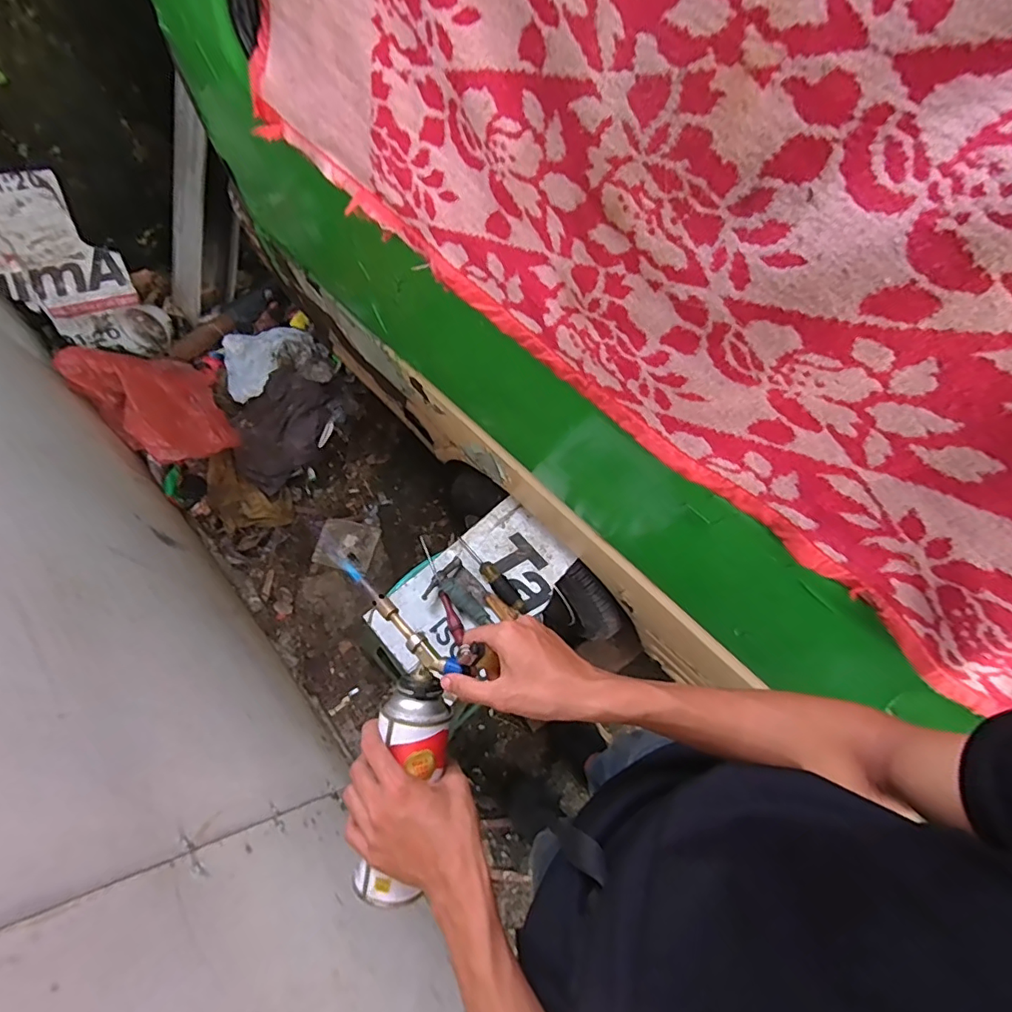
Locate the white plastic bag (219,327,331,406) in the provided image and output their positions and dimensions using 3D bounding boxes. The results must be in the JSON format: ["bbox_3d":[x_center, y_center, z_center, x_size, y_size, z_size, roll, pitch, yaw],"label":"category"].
[{"bbox_3d":[-0.674,-0.434,1.532,0.271,0.089,0.254,-23,70,-9],"label":"white plastic bag"}]

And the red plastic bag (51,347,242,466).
[{"bbox_3d":[-0.881,-0.279,1.331,0.308,0.232,0.272,36,73,13],"label":"red plastic bag"}]

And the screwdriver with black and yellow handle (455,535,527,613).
[{"bbox_3d":[-0.028,0.129,1.005,0.034,0.024,0.185,-36,72,-13],"label":"screwdriver with black and yellow handle"}]

